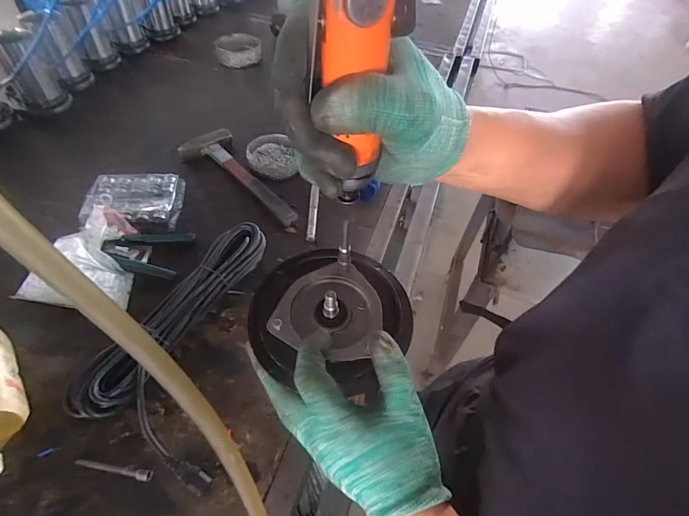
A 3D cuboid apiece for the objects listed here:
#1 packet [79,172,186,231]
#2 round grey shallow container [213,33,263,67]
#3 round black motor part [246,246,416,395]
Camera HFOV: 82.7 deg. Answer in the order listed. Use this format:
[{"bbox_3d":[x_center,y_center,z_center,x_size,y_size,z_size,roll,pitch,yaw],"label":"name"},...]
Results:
[{"bbox_3d":[-0.417,-0.114,0.783,0.179,0.035,0.149,-2,50,-6],"label":"packet"},{"bbox_3d":[-0.338,-0.662,1.252,0.144,0.055,0.131,-4,50,-8],"label":"round grey shallow container"},{"bbox_3d":[-0.011,0.043,0.344,0.140,0.037,0.129,2,49,-2],"label":"round black motor part"}]

